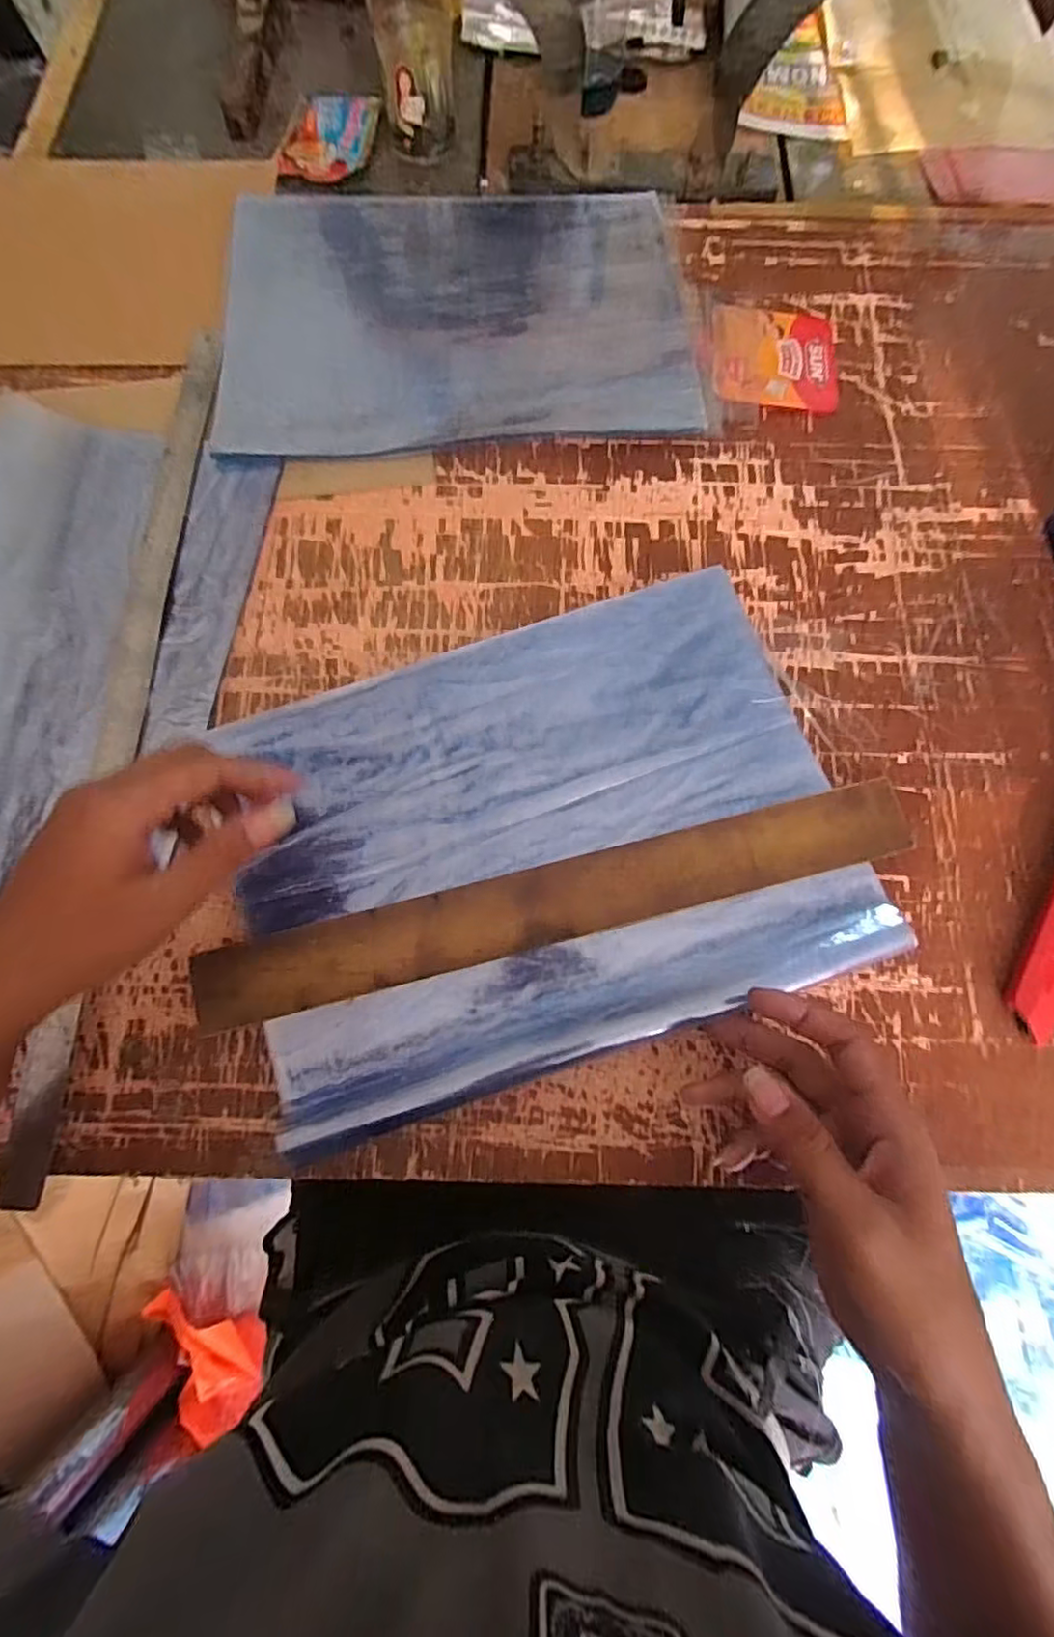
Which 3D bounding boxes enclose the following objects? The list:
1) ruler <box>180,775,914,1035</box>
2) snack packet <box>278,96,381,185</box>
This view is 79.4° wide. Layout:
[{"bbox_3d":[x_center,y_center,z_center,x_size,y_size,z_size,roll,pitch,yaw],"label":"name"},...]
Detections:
[{"bbox_3d":[0.019,0.052,0.383,0.430,0.009,0.047,-14,78,-3],"label":"ruler"},{"bbox_3d":[-0.182,-0.631,0.587,0.070,0.009,0.124,11,73,3],"label":"snack packet"}]

